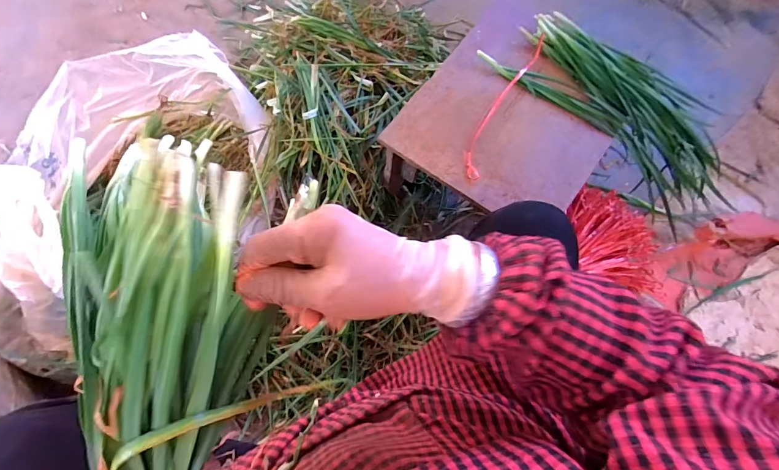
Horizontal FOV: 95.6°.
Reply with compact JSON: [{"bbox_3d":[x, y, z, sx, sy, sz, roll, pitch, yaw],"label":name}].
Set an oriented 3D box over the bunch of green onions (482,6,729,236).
[{"bbox_3d":[0.445,-0.253,0.677,0.529,0.063,0.290,33,71,-8],"label":"bunch of green onions"}]

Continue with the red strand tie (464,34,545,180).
[{"bbox_3d":[0.201,-0.235,0.619,0.037,0.016,0.331,28,70,5],"label":"red strand tie"}]

